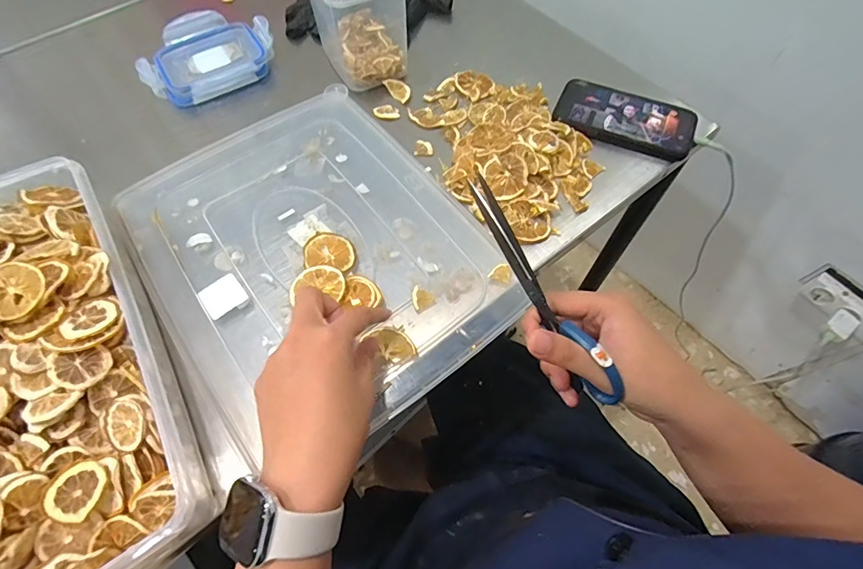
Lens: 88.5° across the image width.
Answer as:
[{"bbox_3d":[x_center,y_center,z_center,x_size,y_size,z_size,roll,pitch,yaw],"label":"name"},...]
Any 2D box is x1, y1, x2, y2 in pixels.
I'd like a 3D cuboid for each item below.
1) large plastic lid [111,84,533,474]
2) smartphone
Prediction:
[{"bbox_3d":[-0.113,-0.042,0.431,0.280,0.013,0.358,-34,67,-17],"label":"large plastic lid"},{"bbox_3d":[0.221,-0.191,0.509,0.149,0.013,0.083,24,64,12],"label":"smartphone"}]

